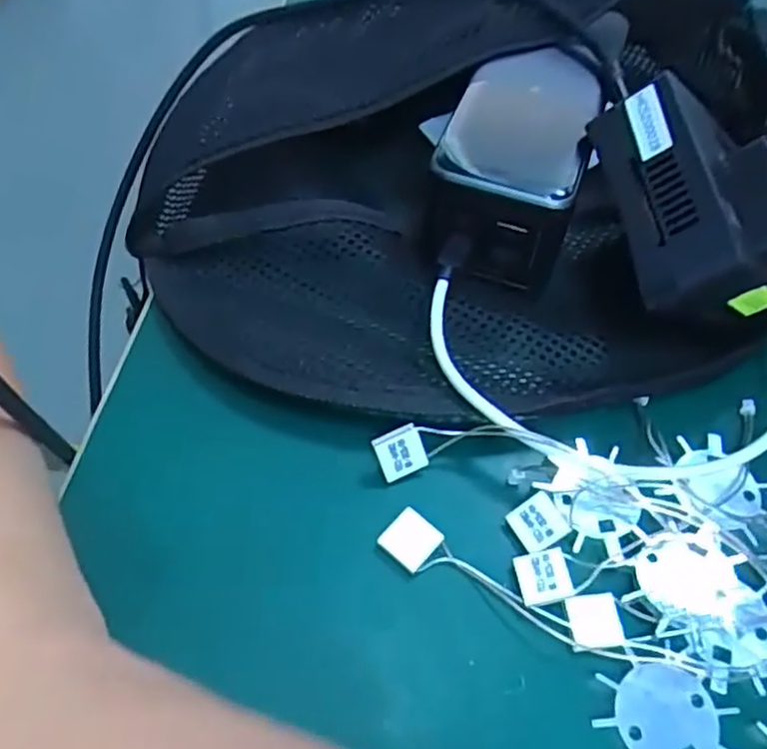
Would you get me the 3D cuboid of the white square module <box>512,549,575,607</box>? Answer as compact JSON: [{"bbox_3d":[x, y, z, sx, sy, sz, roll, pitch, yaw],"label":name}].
[{"bbox_3d":[0.050,0.063,0.221,0.015,0.004,0.016,-4,57,-7],"label":"white square module"}]

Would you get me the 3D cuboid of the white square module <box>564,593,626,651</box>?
[{"bbox_3d":[0.064,0.074,0.216,0.016,0.004,0.014,-7,58,-9],"label":"white square module"}]

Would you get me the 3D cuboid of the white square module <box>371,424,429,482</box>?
[{"bbox_3d":[0.006,0.026,0.237,0.015,0.017,0.004,-23,24,-8],"label":"white square module"}]

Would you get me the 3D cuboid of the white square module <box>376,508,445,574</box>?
[{"bbox_3d":[0.009,0.052,0.226,0.016,0.004,0.016,42,79,14],"label":"white square module"}]

